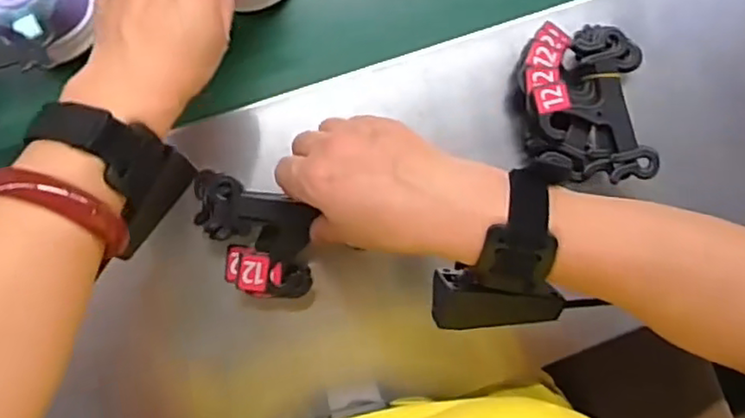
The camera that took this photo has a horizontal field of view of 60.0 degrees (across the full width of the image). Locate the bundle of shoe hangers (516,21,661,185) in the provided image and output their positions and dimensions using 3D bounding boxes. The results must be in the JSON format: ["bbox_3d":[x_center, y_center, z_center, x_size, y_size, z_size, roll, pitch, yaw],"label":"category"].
[{"bbox_3d":[0.146,-0.073,0.445,0.089,0.028,0.105,-2,89,-7],"label":"bundle of shoe hangers"}]

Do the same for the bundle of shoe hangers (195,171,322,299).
[{"bbox_3d":[-0.079,0.020,0.425,0.088,0.022,0.064,21,86,-6],"label":"bundle of shoe hangers"}]

